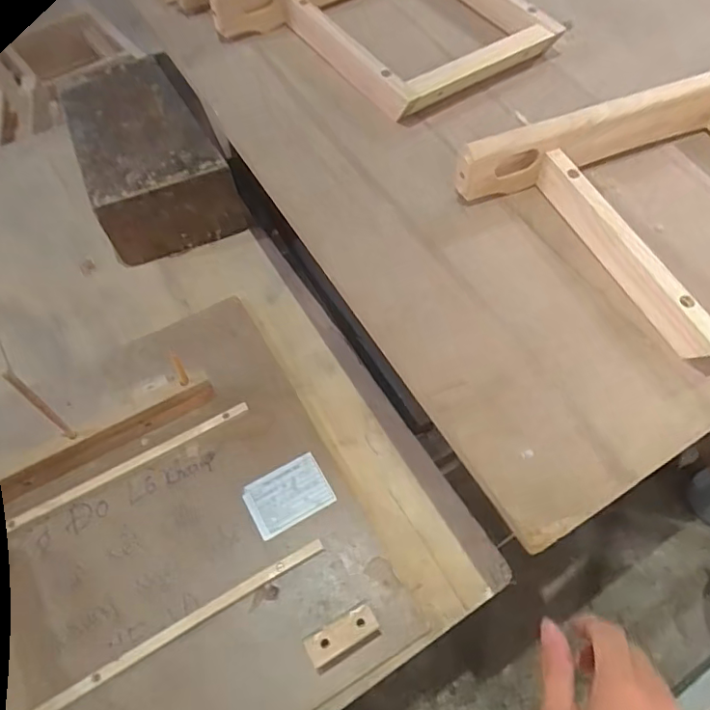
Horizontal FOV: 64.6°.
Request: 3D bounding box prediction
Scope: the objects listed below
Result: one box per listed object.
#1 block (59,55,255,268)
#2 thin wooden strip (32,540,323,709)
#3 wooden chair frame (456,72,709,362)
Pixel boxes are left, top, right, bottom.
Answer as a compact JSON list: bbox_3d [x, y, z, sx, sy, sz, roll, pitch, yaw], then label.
[{"bbox_3d":[-0.341,-0.334,0.934,0.209,0.139,0.328,-23,64,-12],"label":"block"},{"bbox_3d":[-0.195,0.311,0.646,0.348,0.013,0.016,-27,65,-14],"label":"thin wooden strip"},{"bbox_3d":[0.408,-0.174,0.633,0.496,0.067,0.317,-21,63,-12],"label":"wooden chair frame"}]

